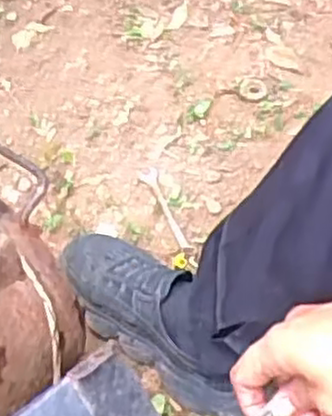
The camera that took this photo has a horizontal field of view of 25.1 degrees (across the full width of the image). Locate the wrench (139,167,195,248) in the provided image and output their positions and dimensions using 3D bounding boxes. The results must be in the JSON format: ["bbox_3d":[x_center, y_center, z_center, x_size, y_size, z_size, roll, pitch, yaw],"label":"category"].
[{"bbox_3d":[0.003,-0.001,1.078,0.028,0.008,0.167,-21,50,-13],"label":"wrench"}]

